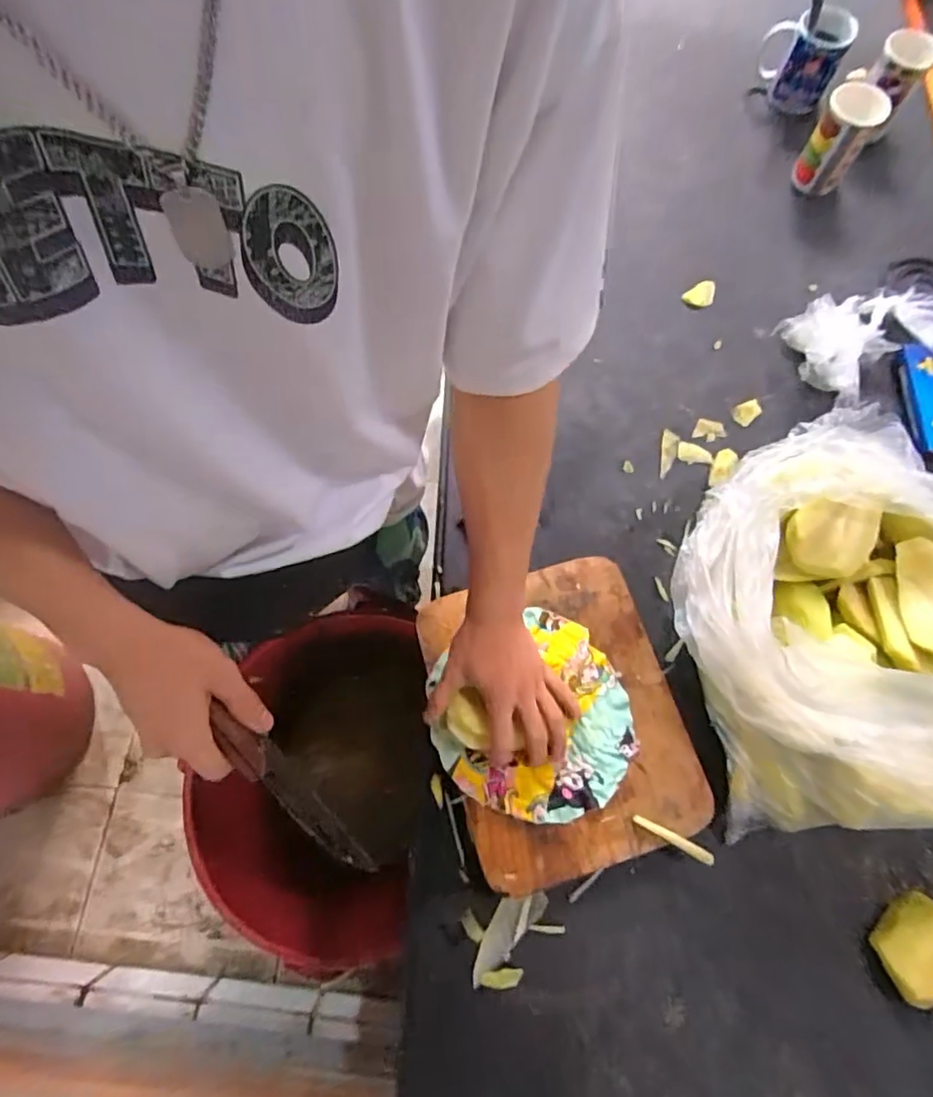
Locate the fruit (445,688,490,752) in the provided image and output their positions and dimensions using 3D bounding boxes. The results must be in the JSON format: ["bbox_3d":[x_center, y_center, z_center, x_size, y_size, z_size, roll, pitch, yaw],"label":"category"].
[{"bbox_3d":[0.000,0.165,0.554,0.031,0.029,0.053,-17,72,-8],"label":"fruit"}]

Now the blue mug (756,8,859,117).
[{"bbox_3d":[0.503,-0.744,0.879,0.116,0.100,0.097,26,72,6],"label":"blue mug"}]

